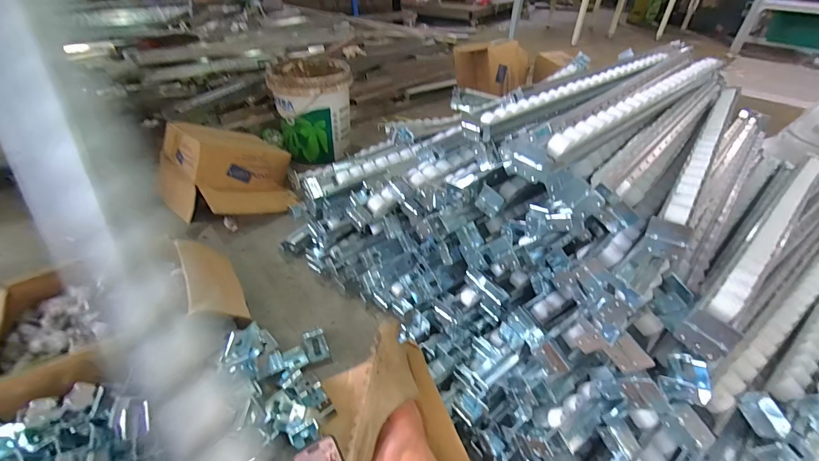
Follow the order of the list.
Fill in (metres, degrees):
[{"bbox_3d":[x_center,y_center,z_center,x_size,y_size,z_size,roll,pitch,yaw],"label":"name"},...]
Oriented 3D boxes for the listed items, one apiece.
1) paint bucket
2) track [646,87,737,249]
[{"bbox_3d":[-0.375,-0.465,1.425,0.272,0.302,0.290,2,37,-2],"label":"paint bucket"},{"bbox_3d":[0.569,-0.173,0.696,0.043,0.022,0.798,28,44,29],"label":"track"}]

